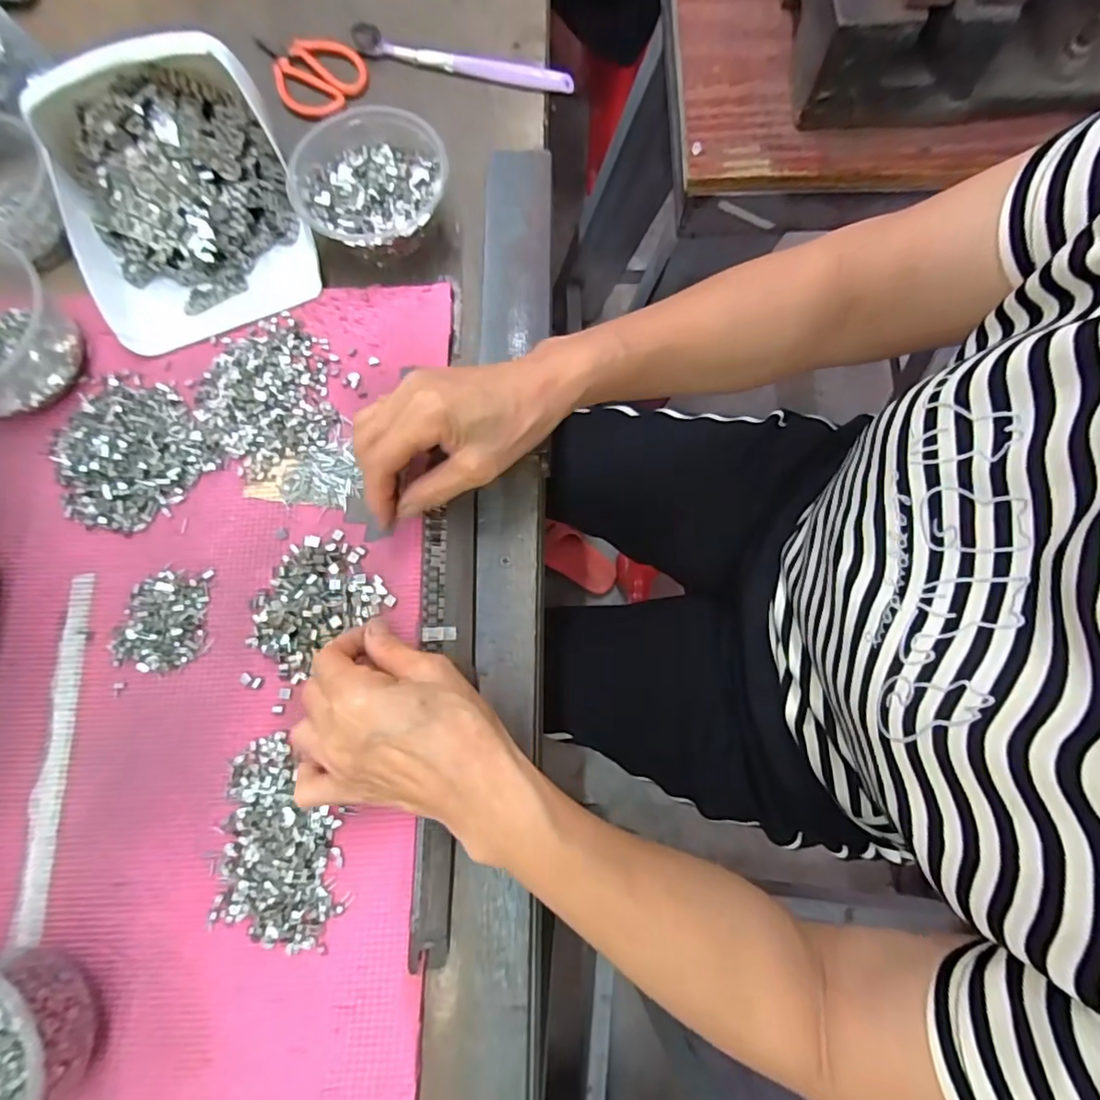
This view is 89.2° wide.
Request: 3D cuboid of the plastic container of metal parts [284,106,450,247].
[{"bbox_3d":[-0.124,-0.253,0.400,0.108,0.048,0.100,-6,77,1],"label":"plastic container of metal parts"}]

